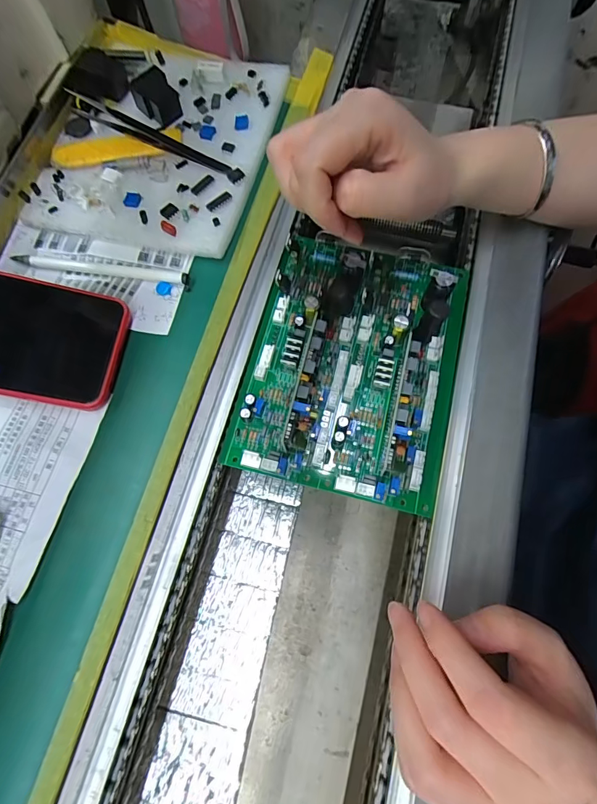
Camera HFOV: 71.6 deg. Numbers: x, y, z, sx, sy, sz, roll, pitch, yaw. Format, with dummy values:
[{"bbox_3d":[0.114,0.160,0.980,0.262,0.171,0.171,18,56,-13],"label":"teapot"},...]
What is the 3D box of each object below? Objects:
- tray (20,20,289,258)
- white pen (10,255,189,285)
[{"bbox_3d":[-0.106,-0.203,0.311,0.159,0.021,0.184,13,72,5],"label":"tray"},{"bbox_3d":[-0.140,-0.095,0.292,0.127,0.007,0.010,8,71,4],"label":"white pen"}]

